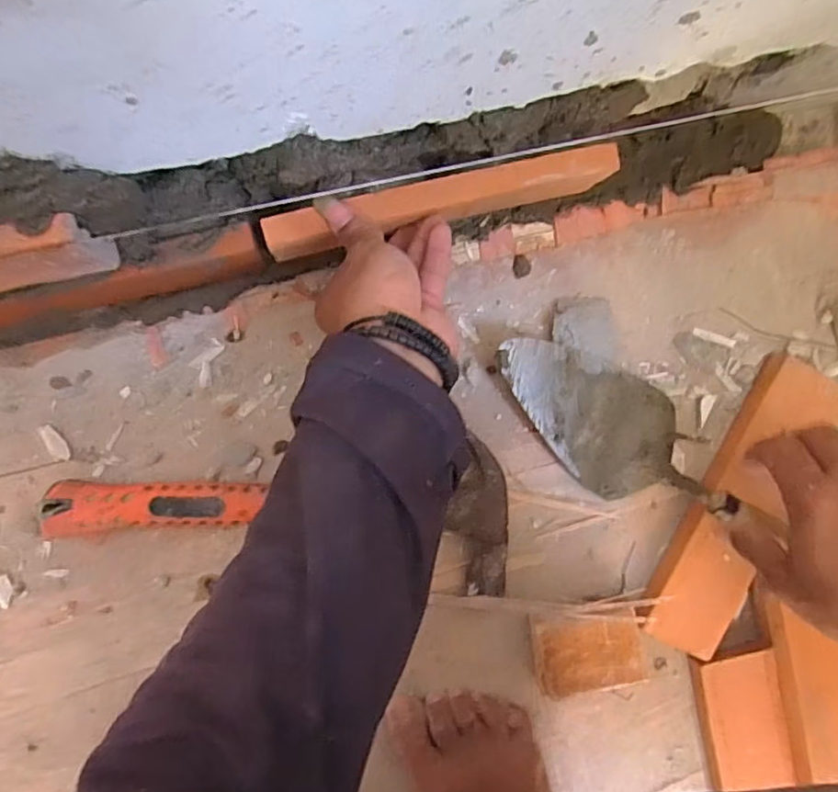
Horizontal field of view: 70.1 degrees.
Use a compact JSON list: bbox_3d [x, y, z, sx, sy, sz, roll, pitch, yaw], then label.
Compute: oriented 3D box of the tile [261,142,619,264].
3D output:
[{"bbox_3d":[0.017,-0.124,0.377,0.226,0.014,0.029,-15,121,-5],"label":"tile"}]

